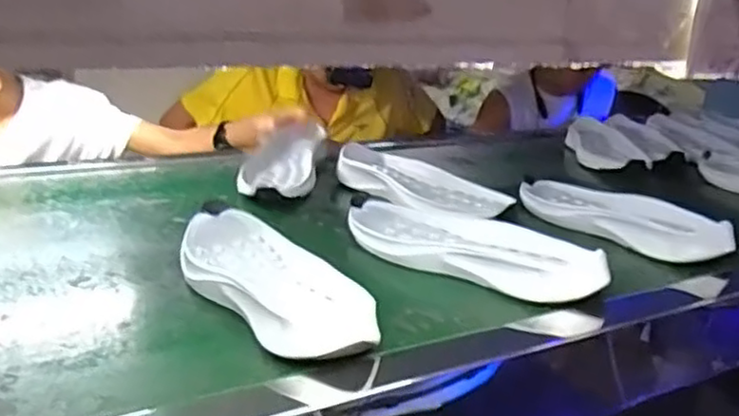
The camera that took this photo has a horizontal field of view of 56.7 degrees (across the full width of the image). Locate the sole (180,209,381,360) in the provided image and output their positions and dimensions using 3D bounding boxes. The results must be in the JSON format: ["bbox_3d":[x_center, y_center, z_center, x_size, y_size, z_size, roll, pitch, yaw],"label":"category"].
[{"bbox_3d":[-0.092,0.060,0.602,0.108,0.033,0.283,-7,19,-28],"label":"sole"}]

